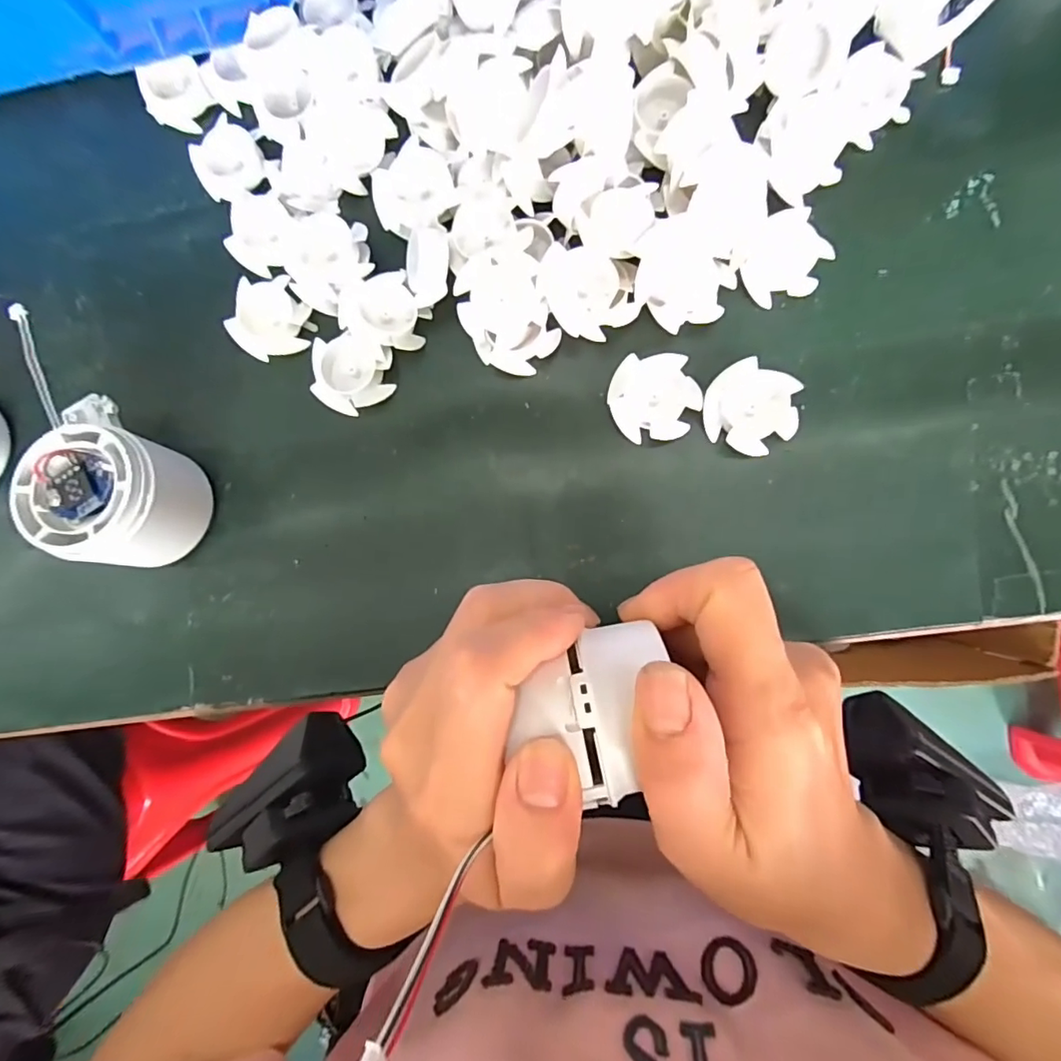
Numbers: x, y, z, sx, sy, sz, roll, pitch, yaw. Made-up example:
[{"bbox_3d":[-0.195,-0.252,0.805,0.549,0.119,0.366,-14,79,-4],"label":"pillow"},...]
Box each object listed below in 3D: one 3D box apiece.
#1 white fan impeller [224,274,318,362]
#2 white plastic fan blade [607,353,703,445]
[{"bbox_3d":[-0.131,-0.106,0.272,0.038,0.015,0.036,0,87,6],"label":"white fan impeller"},{"bbox_3d":[0.057,-0.061,0.249,0.040,0.009,0.037,0,87,6],"label":"white plastic fan blade"}]

